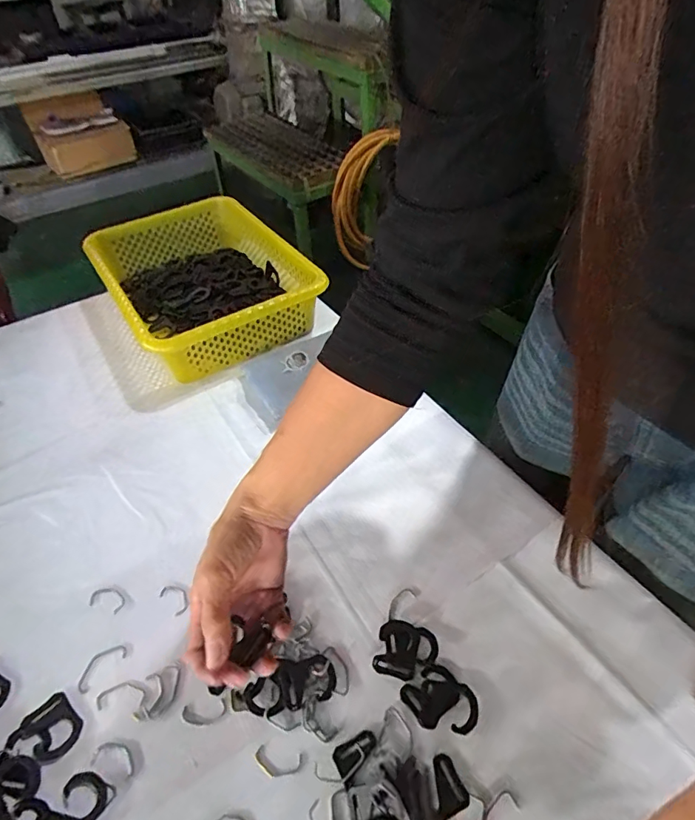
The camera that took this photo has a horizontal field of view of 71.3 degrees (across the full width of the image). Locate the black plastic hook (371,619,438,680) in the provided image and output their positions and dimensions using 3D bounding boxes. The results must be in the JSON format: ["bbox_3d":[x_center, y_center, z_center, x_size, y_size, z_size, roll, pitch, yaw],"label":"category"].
[{"bbox_3d":[0.050,0.202,0.409,0.050,0.004,0.044,10,47,11],"label":"black plastic hook"}]

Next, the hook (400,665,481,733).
[{"bbox_3d":[0.074,0.229,0.381,0.046,0.004,0.051,-29,52,-23],"label":"hook"}]

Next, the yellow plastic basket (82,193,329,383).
[{"bbox_3d":[-0.217,-0.195,0.740,0.259,0.094,0.342,-26,51,-21],"label":"yellow plastic basket"}]

